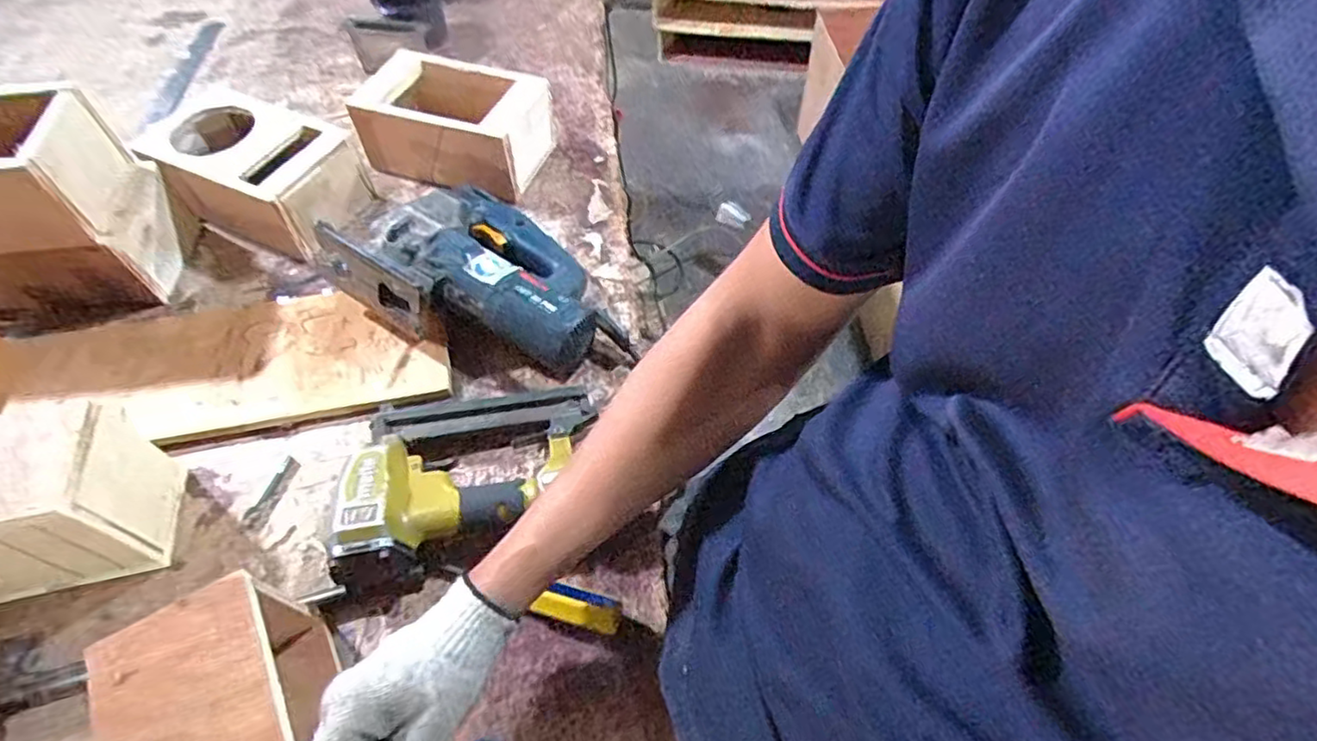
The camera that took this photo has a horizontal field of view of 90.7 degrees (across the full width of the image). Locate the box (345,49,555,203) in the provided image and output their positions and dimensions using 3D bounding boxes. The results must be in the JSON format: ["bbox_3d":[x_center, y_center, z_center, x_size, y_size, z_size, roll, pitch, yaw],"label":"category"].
[{"bbox_3d":[-0.232,-0.292,0.774,0.197,0.099,0.134,19,58,13],"label":"box"}]

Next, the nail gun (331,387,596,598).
[{"bbox_3d":[-0.154,0.078,0.526,0.180,0.053,0.170,-3,55,-2],"label":"nail gun"}]

